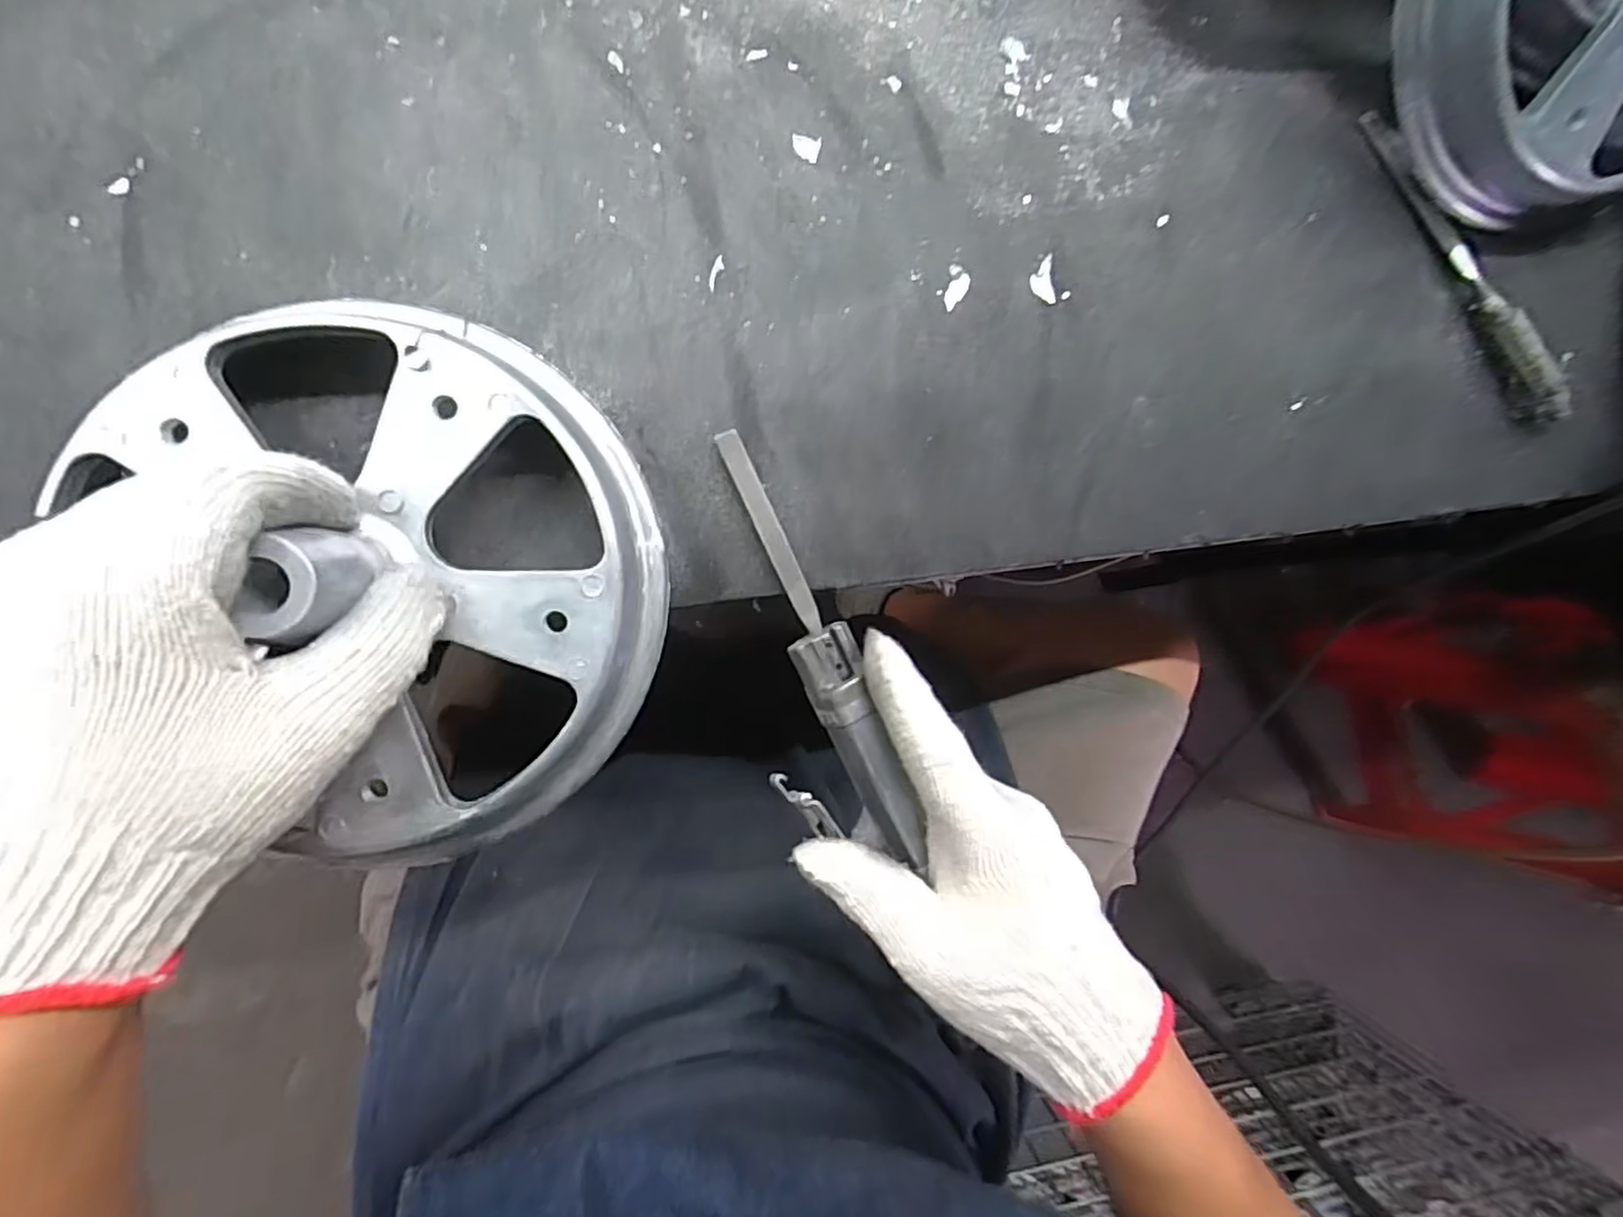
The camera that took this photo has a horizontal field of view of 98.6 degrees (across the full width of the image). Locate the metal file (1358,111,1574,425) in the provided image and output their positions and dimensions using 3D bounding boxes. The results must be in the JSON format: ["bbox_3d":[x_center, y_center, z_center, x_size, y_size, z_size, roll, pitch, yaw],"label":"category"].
[{"bbox_3d":[0.317,-0.163,0.338,0.018,0.020,0.170,-36,97,-7],"label":"metal file"}]

